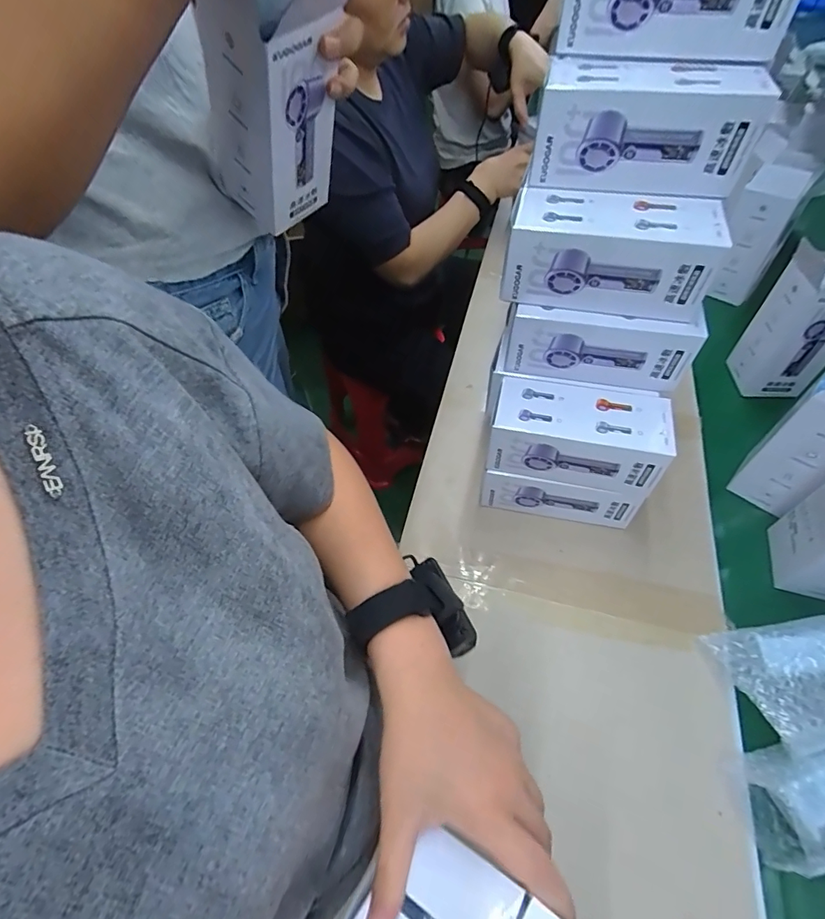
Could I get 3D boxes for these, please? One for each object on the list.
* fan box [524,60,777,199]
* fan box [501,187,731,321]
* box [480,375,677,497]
[{"bbox_3d":[0.187,-0.272,0.377,0.164,0.071,0.089,17,55,15],"label":"fan box"},{"bbox_3d":[0.166,-0.176,0.396,0.158,0.074,0.066,10,54,10],"label":"fan box"},{"bbox_3d":[0.161,-0.024,0.456,0.159,0.078,0.067,12,54,12],"label":"box"}]

